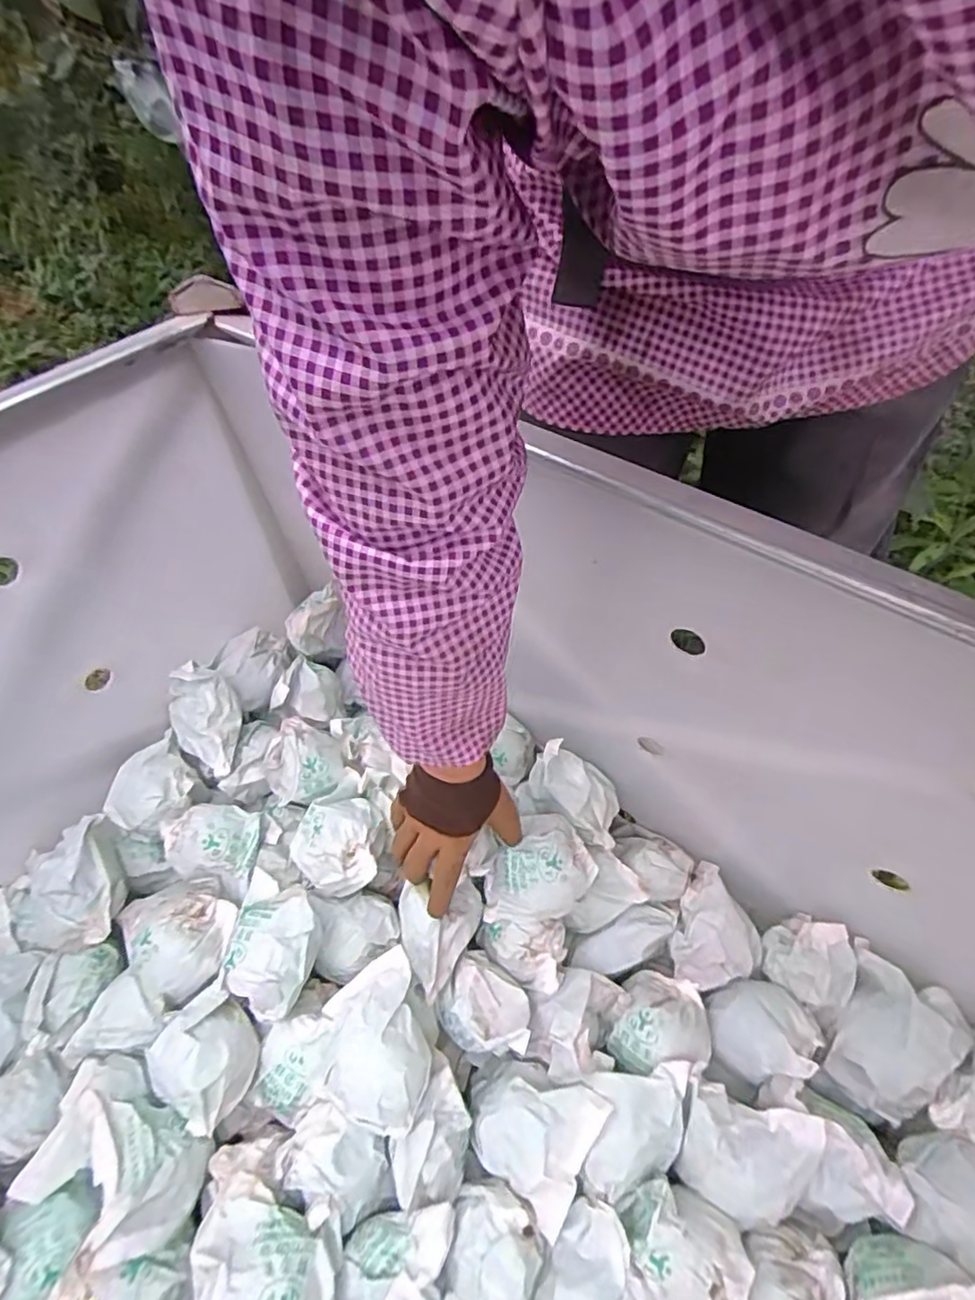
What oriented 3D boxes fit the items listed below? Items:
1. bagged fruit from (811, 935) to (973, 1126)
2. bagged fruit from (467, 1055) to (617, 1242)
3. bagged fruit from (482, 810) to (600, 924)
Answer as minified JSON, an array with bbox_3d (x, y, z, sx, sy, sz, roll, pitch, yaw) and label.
[{"bbox_3d":[0.378,0.370,0.587,0.099,0.088,0.121,28,59,23],"label":"bagged fruit"},{"bbox_3d":[0.034,0.438,0.569,0.120,0.065,0.106,23,58,20],"label":"bagged fruit"},{"bbox_3d":[0.057,0.235,0.650,0.091,0.079,0.117,26,59,22],"label":"bagged fruit"}]

